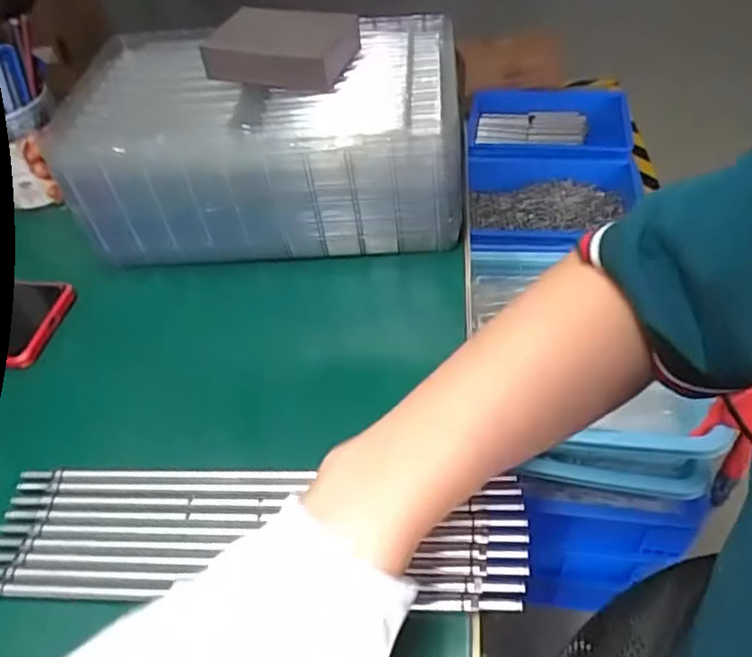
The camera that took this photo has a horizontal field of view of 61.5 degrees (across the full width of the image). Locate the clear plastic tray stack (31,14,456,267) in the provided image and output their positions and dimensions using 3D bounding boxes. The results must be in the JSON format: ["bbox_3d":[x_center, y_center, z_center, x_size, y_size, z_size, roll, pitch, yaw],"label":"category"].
[{"bbox_3d":[-0.080,-0.148,0.499,0.285,0.110,0.170,-2,45,4],"label":"clear plastic tray stack"}]

